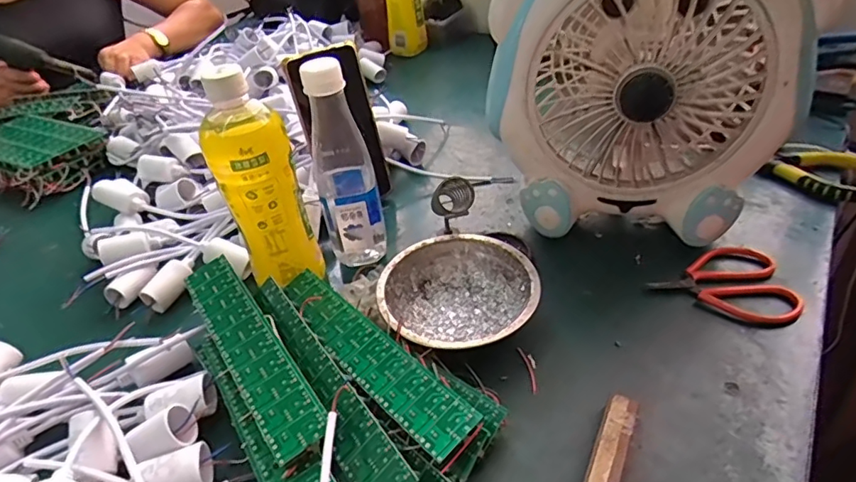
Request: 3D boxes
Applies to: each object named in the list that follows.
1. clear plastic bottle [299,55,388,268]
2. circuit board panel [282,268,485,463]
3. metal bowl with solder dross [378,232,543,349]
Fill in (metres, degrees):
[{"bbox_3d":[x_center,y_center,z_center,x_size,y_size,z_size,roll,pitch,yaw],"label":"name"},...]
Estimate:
[{"bbox_3d":[-0.076,-0.064,0.473,0.054,0.195,0.057,-13,38,-7],"label":"clear plastic bottle"},{"bbox_3d":[-0.046,0.077,0.375,0.039,0.004,0.198,-39,48,-20],"label":"circuit board panel"},{"bbox_3d":[0.025,0.046,0.430,0.124,0.036,0.122,-4,38,3],"label":"metal bowl with solder dross"}]

